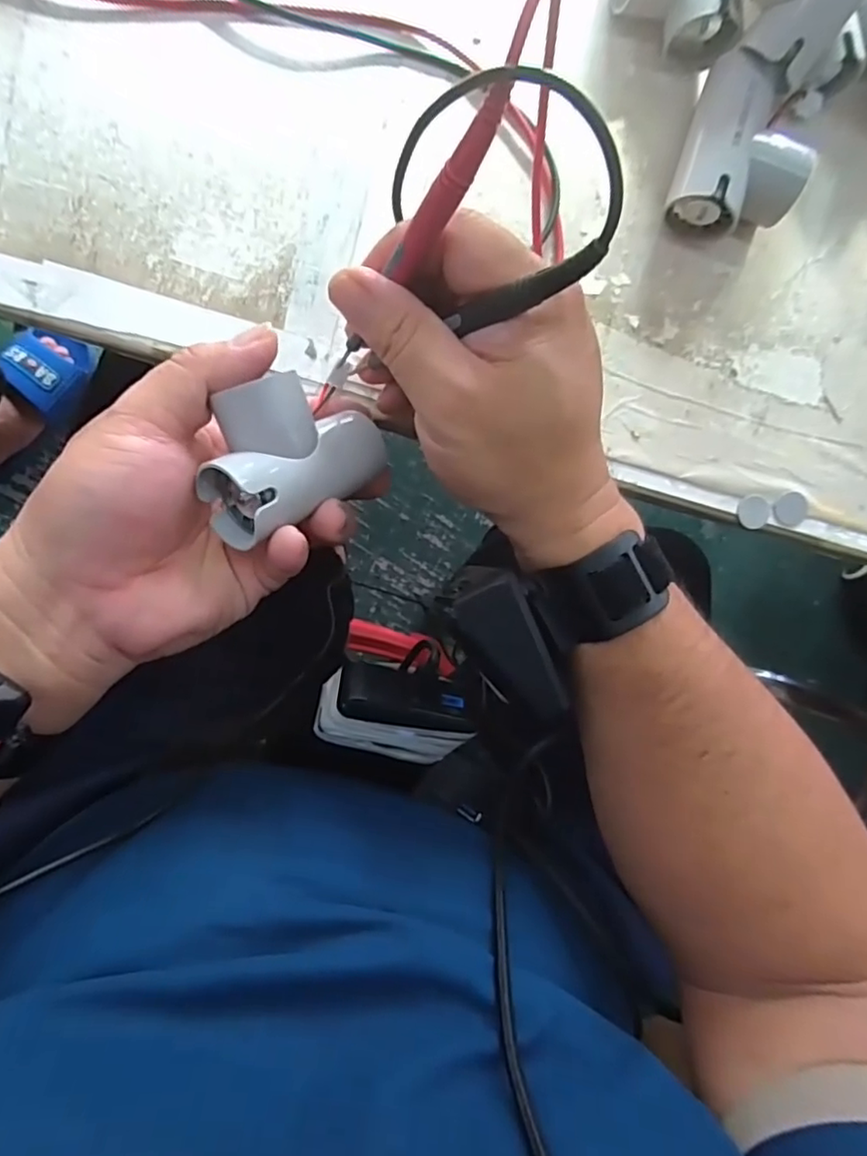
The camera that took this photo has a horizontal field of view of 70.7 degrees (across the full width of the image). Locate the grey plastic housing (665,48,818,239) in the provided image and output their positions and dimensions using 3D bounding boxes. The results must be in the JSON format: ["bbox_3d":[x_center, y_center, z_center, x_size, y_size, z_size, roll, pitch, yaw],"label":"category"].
[{"bbox_3d":[0.149,-0.204,0.294,0.055,0.034,0.074,18,89,-9],"label":"grey plastic housing"}]

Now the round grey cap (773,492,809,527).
[{"bbox_3d":[0.189,-0.036,0.323,0.017,0.004,0.018,0,92,-9],"label":"round grey cap"}]

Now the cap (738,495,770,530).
[{"bbox_3d":[0.169,-0.034,0.320,0.018,0.004,0.018,0,92,-9],"label":"cap"}]

